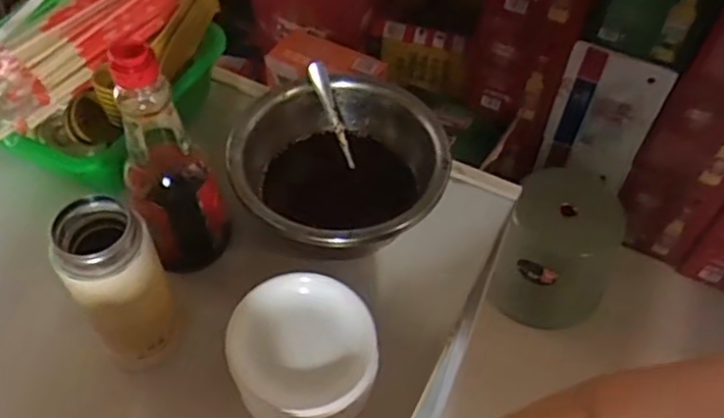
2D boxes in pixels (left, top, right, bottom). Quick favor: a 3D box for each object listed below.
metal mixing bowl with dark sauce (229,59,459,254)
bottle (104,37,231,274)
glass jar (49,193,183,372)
[{"bbox_3d":[-0.018,-0.029,0.566,0.170,0.081,0.170,1,53,-1],"label":"metal mixing bowl with dark sauce"},{"bbox_3d":[-0.141,-0.034,0.485,0.063,0.204,0.056,-14,55,-13],"label":"bottle"},{"bbox_3d":[-0.166,0.056,0.459,0.057,0.144,0.054,1,53,-1],"label":"glass jar"}]

